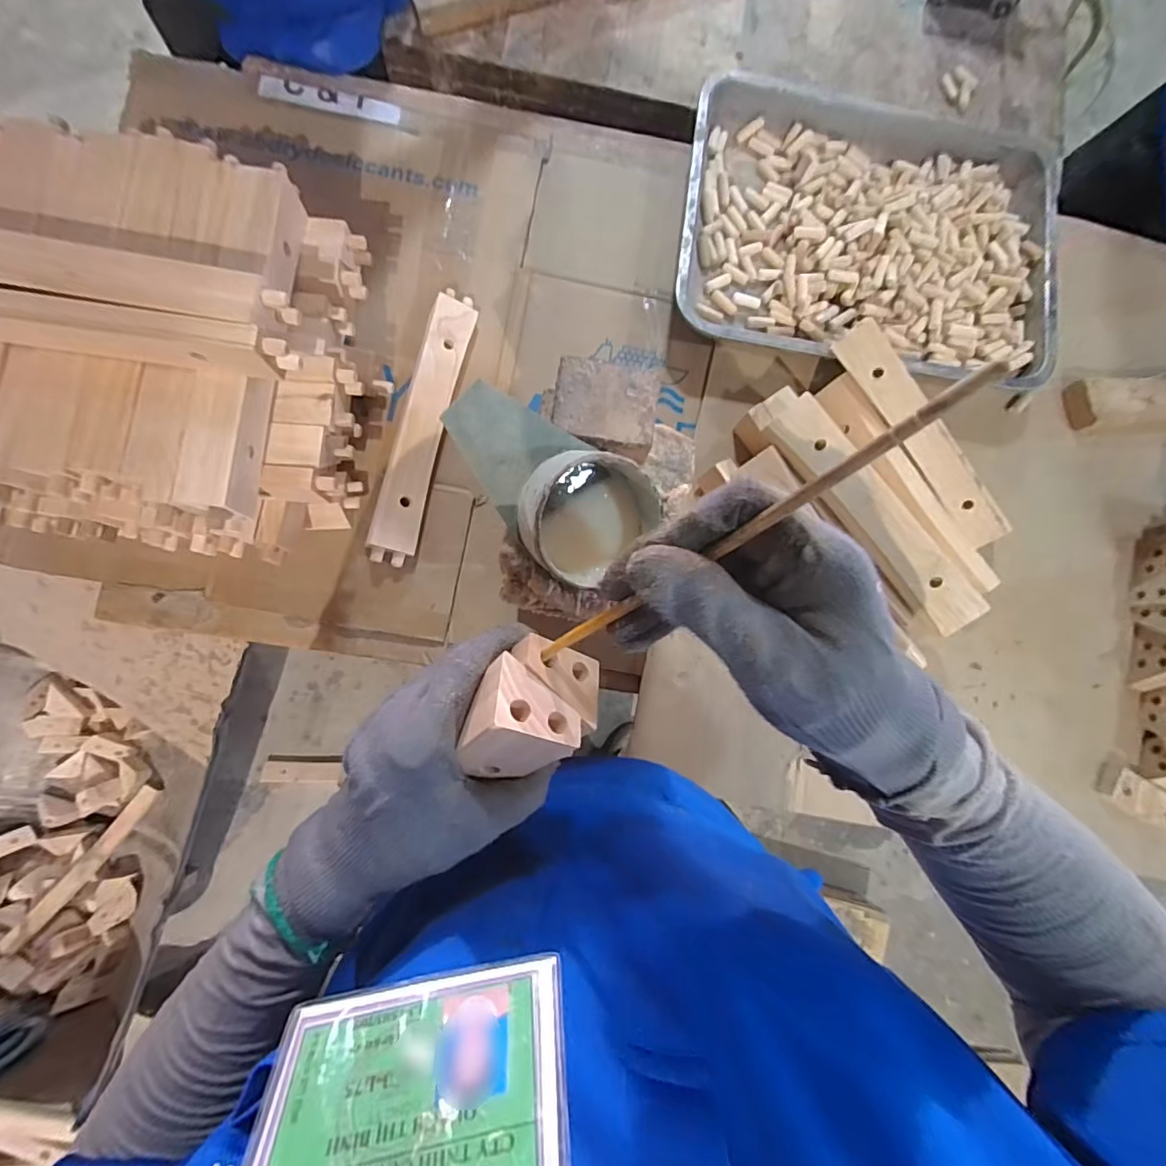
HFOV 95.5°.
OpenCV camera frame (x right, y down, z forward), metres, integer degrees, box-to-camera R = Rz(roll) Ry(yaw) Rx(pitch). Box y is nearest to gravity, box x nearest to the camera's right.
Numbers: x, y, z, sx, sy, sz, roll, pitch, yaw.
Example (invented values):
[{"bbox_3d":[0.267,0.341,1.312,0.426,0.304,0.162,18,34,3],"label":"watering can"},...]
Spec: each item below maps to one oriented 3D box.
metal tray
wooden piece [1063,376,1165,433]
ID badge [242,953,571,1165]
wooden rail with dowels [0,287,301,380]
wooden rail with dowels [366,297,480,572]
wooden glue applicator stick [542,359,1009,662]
[{"bbox_3d":[0.301,-0.370,0.565,0.391,0.047,0.292,8,84,-4],"label":"metal tray"},{"bbox_3d":[0.717,-0.210,0.599,0.369,0.030,0.055,-6,83,-6],"label":"wooden piece"},{"bbox_3d":[-0.054,0.168,0.162,0.099,0.085,0.006,-11,119,0],"label":"ID badge"},{"bbox_3d":[-0.325,-0.163,0.344,0.265,0.048,0.023,7,81,-4],"label":"wooden rail with dowels"},{"bbox_3d":[-0.151,-0.150,0.506,0.039,0.030,0.266,13,83,-3],"label":"wooden rail with dowels"},{"bbox_3d":[0.041,-0.009,0.181,0.006,0.181,0.004,56,39,2],"label":"wooden glue applicator stick"}]

